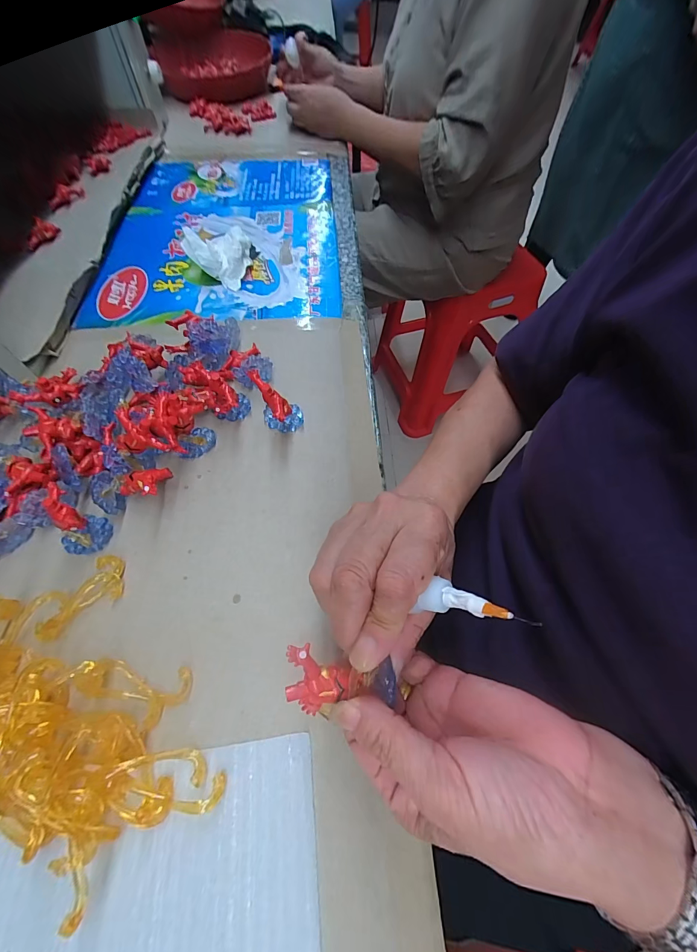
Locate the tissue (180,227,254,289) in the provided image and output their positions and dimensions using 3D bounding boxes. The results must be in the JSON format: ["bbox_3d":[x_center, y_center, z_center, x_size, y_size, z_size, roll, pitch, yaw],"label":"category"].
[{"bbox_3d":[-0.159,-0.268,0.435,0.073,0.041,0.058,14,60,5],"label":"tissue"}]

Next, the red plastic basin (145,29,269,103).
[{"bbox_3d":[-0.283,-0.881,0.779,0.235,0.061,0.280,-12,61,-10],"label":"red plastic basin"}]

